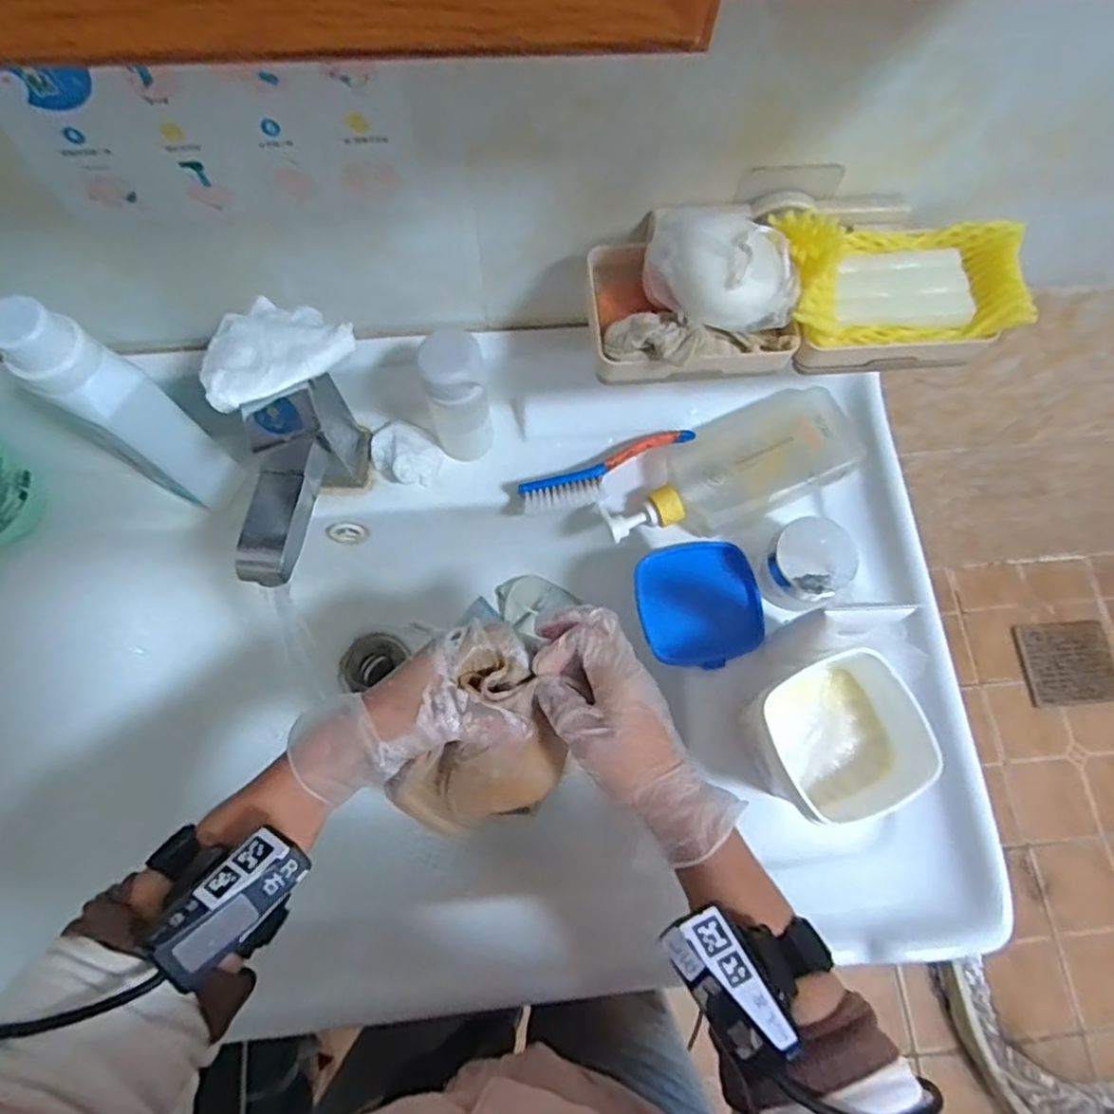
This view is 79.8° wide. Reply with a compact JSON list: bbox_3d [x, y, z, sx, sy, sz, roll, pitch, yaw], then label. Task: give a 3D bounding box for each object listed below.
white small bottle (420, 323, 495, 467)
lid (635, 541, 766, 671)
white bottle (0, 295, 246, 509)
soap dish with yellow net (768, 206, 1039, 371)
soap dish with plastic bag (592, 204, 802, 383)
[{"bbox_3d":[-0.072,-0.114,0.498,0.044,0.145,0.038,-9,73,-5],"label":"white small bottle"},{"bbox_3d":[0.113,0.035,0.531,0.093,0.009,0.099,-10,73,-6],"label":"lid"},{"bbox_3d":[-0.284,-0.094,0.437,0.062,0.183,0.048,32,74,8],"label":"white bottle"},{"bbox_3d":[0.211,-0.176,0.425,0.155,0.065,0.089,-5,72,-4],"label":"soap dish with yellow net"},{"bbox_3d":[0.084,-0.161,0.406,0.130,0.071,0.093,0,72,-2],"label":"soap dish with plastic bag"}]

